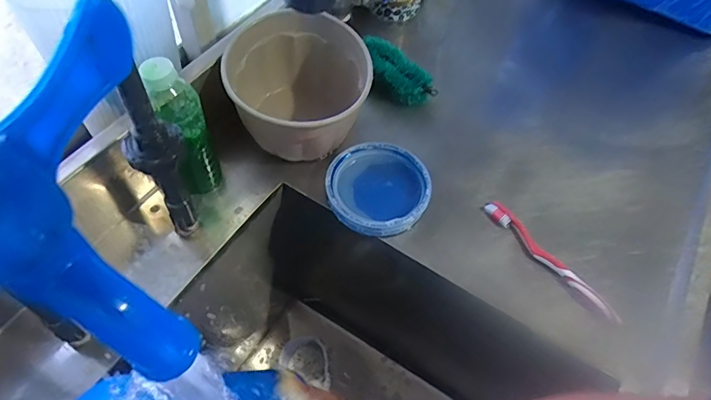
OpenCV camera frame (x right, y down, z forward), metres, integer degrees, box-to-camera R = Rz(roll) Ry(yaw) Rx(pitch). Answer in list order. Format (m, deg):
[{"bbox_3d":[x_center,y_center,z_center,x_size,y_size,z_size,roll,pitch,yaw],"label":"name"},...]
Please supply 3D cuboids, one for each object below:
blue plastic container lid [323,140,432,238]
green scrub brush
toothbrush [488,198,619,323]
[{"bbox_3d":[0.028,-0.014,0.561,0.116,0.034,0.119,2,55,-2],"label":"blue plastic container lid"},{"bbox_3d":[0.056,-0.180,0.653,0.045,0.028,0.120,-36,78,-25],"label":"green scrub brush"},{"bbox_3d":[0.217,0.064,0.531,0.021,0.009,0.181,-32,63,-23],"label":"toothbrush"}]

